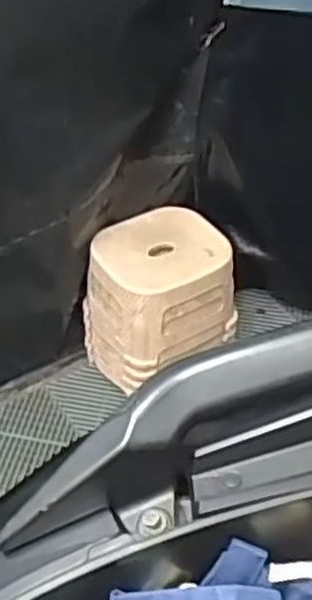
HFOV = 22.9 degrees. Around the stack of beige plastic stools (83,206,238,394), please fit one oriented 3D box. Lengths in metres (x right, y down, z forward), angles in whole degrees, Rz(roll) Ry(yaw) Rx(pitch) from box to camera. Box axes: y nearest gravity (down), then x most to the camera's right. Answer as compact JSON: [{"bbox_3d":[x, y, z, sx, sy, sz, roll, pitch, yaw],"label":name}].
[{"bbox_3d":[0.009,0.003,1.654,0.270,0.312,0.219,-24,50,-24],"label":"stack of beige plastic stools"}]

